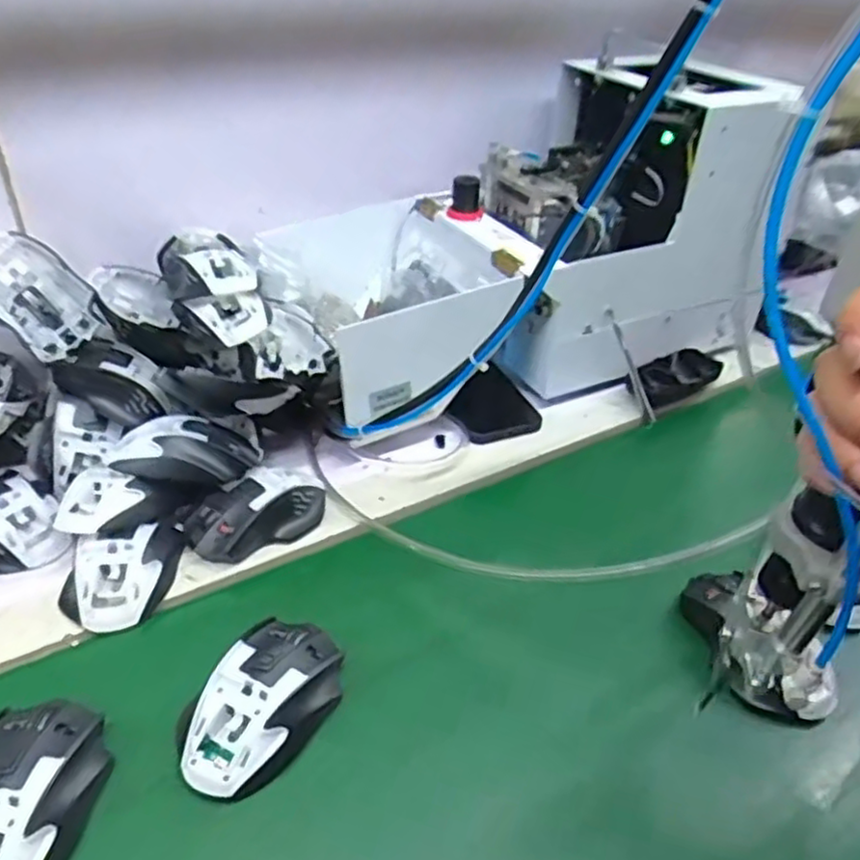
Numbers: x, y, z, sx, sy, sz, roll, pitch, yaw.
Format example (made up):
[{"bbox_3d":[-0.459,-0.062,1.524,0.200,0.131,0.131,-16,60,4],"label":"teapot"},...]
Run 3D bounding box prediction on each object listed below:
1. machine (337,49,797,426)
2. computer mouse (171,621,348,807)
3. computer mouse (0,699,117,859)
[{"bbox_3d":[0.117,-0.191,0.728,0.491,0.298,0.222,-13,41,-24],"label":"machine"},{"bbox_3d":[-0.103,0.166,0.443,0.078,0.038,0.116,27,42,25],"label":"computer mouse"},{"bbox_3d":[-0.220,0.201,0.385,0.069,0.036,0.112,3,37,-5],"label":"computer mouse"}]

